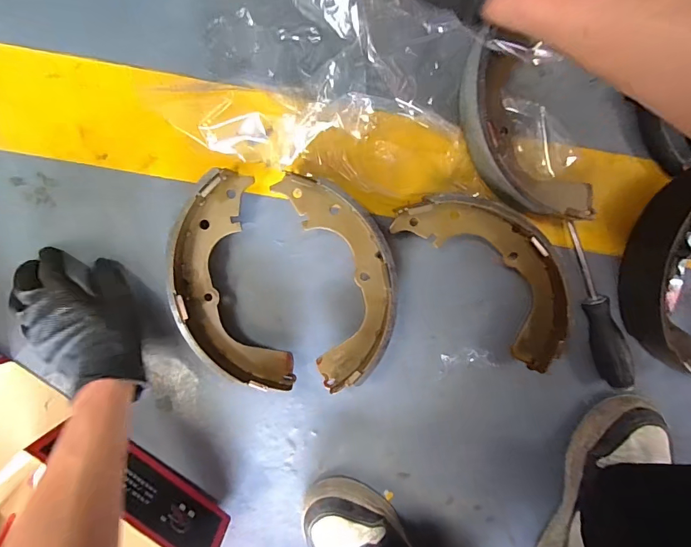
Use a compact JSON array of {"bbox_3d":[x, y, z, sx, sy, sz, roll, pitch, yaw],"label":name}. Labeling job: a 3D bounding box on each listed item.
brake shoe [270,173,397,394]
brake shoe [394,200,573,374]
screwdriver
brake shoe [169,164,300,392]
[{"bbox_3d":[0.000,0.007,0.431,0.096,0.051,0.231,-13,99,0],"label":"brake shoe"},{"bbox_3d":[0.161,-0.005,0.427,0.094,0.049,0.229,-44,98,5],"label":"brake shoe"},{"bbox_3d":[0.286,0.039,0.454,0.027,0.029,0.197,-19,99,1],"label":"screwdriver"},{"bbox_3d":[-0.126,0.016,0.434,0.096,0.056,0.235,-10,99,0],"label":"brake shoe"}]

